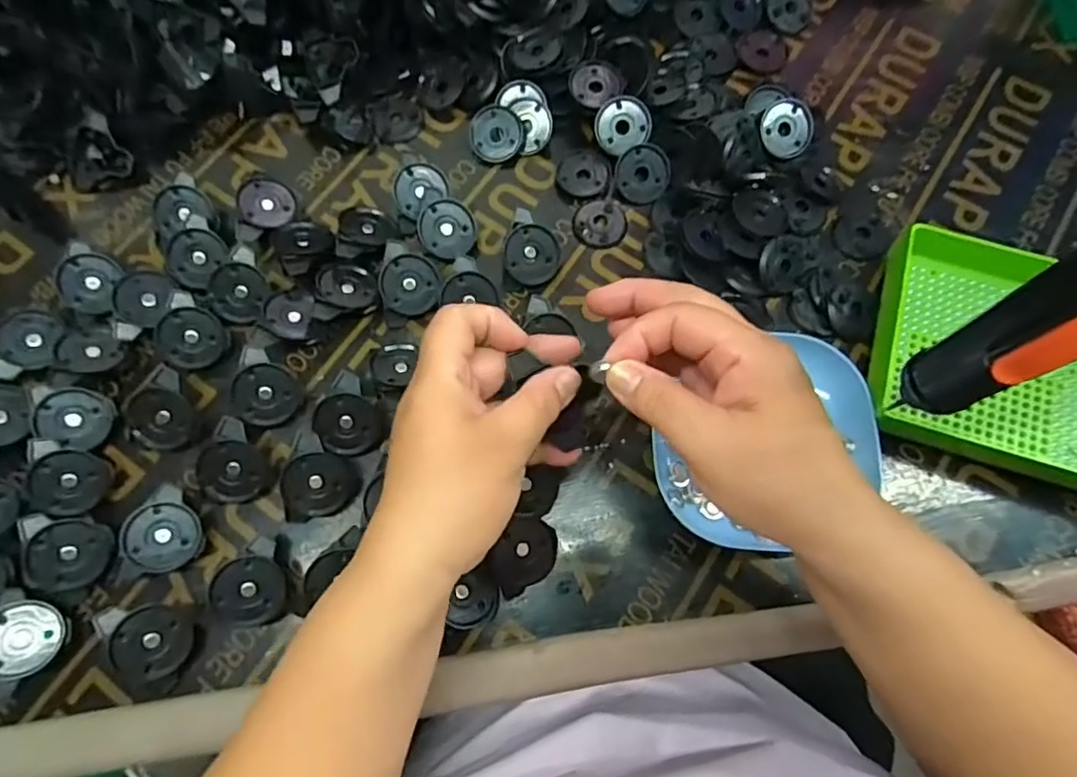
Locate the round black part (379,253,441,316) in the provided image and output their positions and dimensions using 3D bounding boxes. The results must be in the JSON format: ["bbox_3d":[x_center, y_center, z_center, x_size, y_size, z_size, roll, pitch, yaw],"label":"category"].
[{"bbox_3d":[-0.095,-0.081,0.419,0.042,0.011,0.054,-11,100,-17],"label":"round black part"}]

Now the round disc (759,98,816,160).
[{"bbox_3d":[0.196,-0.206,0.455,0.042,0.008,0.042,-1,113,-1],"label":"round disc"}]

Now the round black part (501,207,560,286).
[{"bbox_3d":[-0.005,-0.102,0.425,0.045,0.012,0.049,27,90,-17],"label":"round black part"}]

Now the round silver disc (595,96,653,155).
[{"bbox_3d":[0.066,-0.208,0.451,0.043,0.005,0.040,0,102,1],"label":"round silver disc"}]

